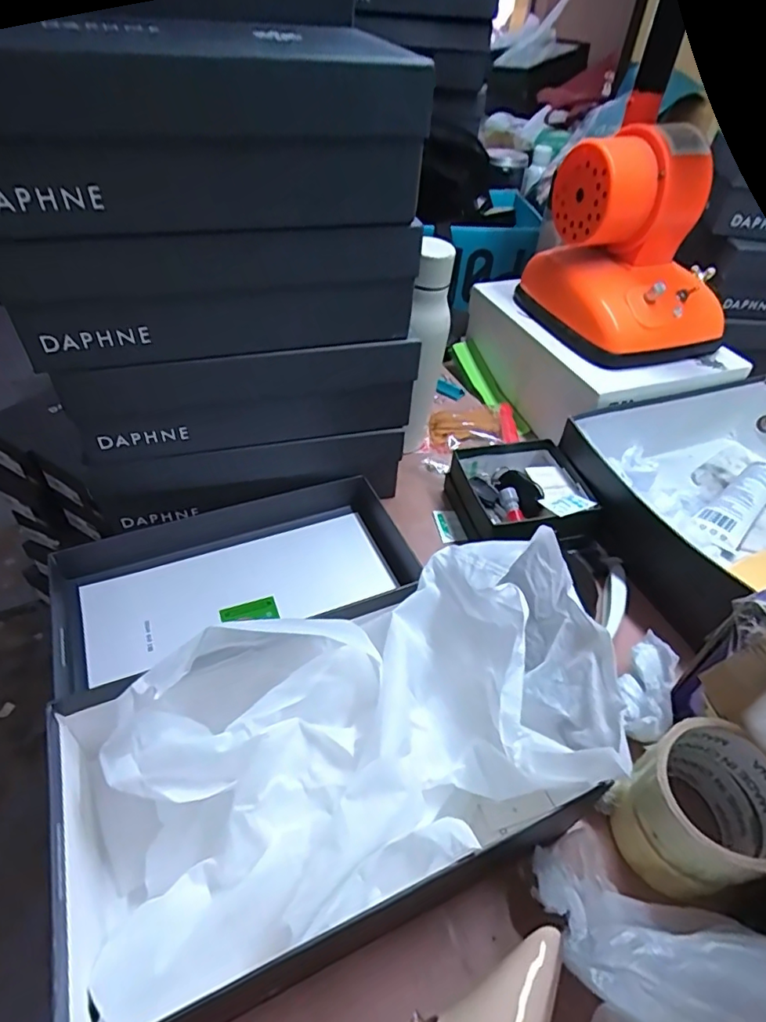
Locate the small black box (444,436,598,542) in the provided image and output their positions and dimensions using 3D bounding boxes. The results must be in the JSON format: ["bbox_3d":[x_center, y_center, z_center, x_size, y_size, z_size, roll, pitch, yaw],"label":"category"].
[{"bbox_3d":[0.151,-0.012,0.604,0.132,0.066,0.134,-9,46,-13],"label":"small black box"}]

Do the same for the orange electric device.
[{"bbox_3d":[0.308,-0.323,0.657,0.181,0.201,0.208,-8,46,-12],"label":"orange electric device"}]

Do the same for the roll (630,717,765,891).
[{"bbox_3d":[0.210,0.181,0.342,0.088,0.043,0.082,2,45,-2],"label":"roll"}]

